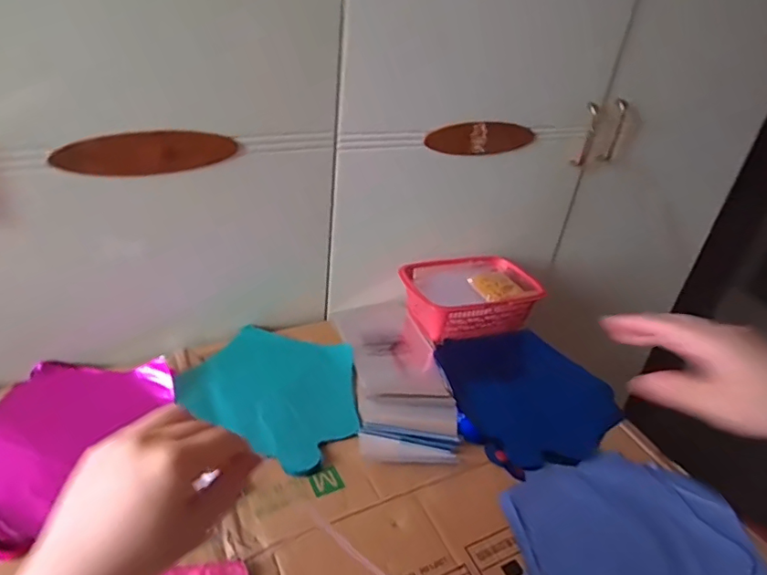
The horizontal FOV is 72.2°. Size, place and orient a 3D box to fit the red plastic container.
[{"bbox_3d":[0.133,0.007,0.852,0.215,0.066,0.167,-5,34,-19],"label":"red plastic container"}]

